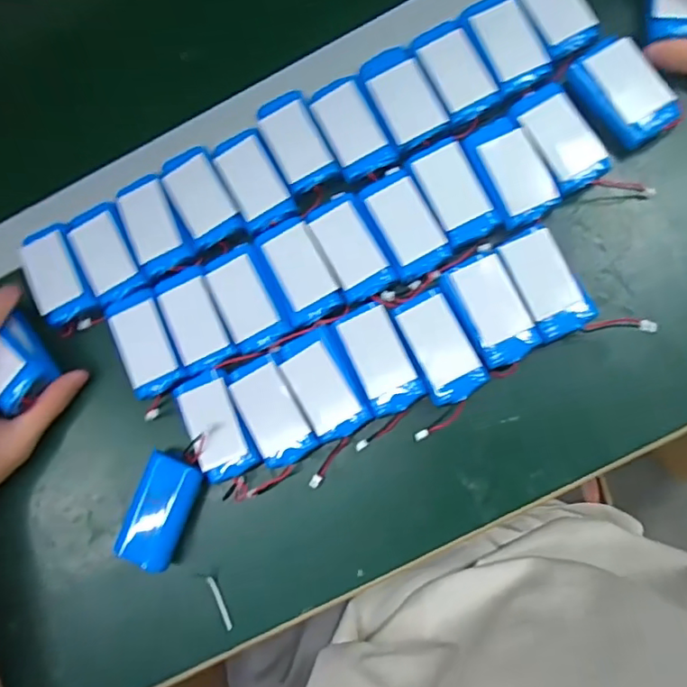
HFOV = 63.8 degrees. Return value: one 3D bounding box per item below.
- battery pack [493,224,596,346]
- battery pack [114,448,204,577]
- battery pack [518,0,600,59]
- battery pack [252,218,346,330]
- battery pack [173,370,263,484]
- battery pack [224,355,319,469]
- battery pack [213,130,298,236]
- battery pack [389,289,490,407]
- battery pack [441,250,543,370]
[{"bbox_3d":[0.123,-0.038,0.335,0.037,0.012,0.067,-25,85,3],"label":"battery pack"},{"bbox_3d":[-0.117,0.106,0.351,0.036,0.017,0.068,19,89,6],"label":"battery pack"},{"bbox_3d":[0.135,-0.221,0.360,0.037,0.012,0.071,-28,85,3],"label":"battery pack"},{"bbox_3d":[-0.028,-0.046,0.352,0.038,0.006,0.065,-25,85,3],"label":"battery pack"},{"bbox_3d":[-0.080,0.052,0.346,0.036,0.013,0.065,-26,85,3],"label":"battery pack"},{"bbox_3d":[-0.044,0.041,0.346,0.035,0.014,0.066,-26,85,3],"label":"battery pack"},{"bbox_3d":[-0.059,-0.108,0.365,0.036,0.008,0.068,-27,85,3],"label":"battery pack"},{"bbox_3d":[0.058,0.002,0.339,0.035,0.013,0.068,-27,85,3],"label":"battery pack"},{"bbox_3d":[0.091,-0.021,0.337,0.036,0.011,0.066,-26,85,3],"label":"battery pack"}]

